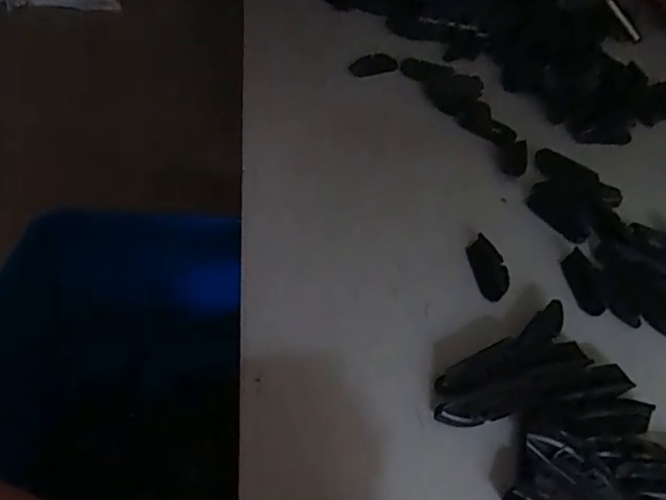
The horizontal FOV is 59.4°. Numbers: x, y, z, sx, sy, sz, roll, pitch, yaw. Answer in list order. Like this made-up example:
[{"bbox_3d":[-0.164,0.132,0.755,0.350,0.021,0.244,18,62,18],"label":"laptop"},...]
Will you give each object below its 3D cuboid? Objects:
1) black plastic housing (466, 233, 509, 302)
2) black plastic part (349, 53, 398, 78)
[{"bbox_3d":[0.132,0.014,0.493,0.030,0.009,0.066,-1,44,-7],"label":"black plastic housing"},{"bbox_3d":[0.051,-0.240,0.760,0.068,0.022,0.016,-13,46,-19],"label":"black plastic part"}]

